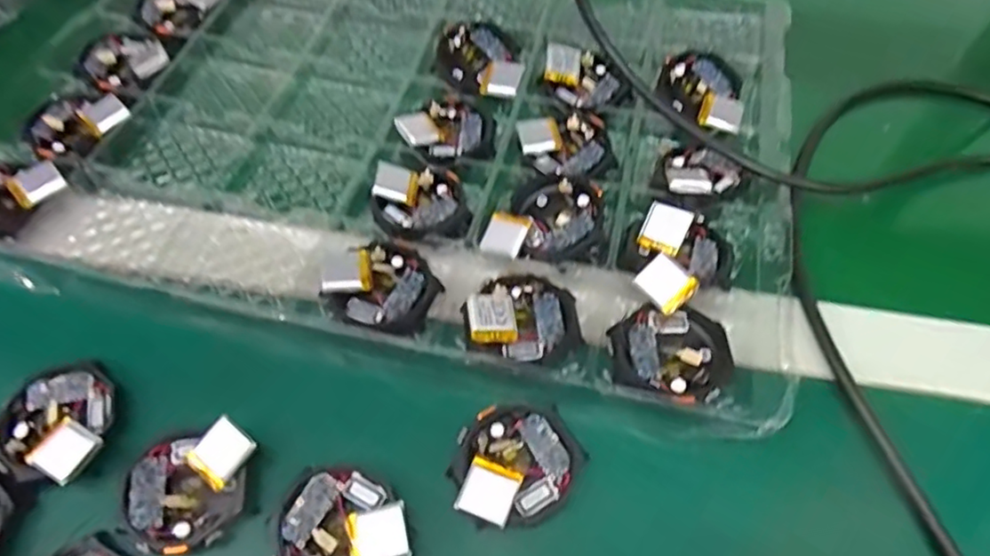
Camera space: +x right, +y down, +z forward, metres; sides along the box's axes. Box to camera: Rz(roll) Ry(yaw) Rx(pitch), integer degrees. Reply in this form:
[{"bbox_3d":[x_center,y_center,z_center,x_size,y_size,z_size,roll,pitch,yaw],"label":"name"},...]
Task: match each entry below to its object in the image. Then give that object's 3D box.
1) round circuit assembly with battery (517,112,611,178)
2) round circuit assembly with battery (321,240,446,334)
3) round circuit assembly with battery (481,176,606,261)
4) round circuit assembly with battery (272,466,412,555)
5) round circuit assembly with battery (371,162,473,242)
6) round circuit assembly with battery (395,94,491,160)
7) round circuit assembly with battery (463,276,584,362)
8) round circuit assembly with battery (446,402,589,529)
[{"bbox_3d":[0.039,-0.075,0.356,0.049,0.010,0.040,-5,58,-3],"label":"round circuit assembly with battery"},{"bbox_3d":[-0.056,0.002,0.305,0.059,0.014,0.046,21,60,13],"label":"round circuit assembly with battery"},{"bbox_3d":[0.026,-0.031,0.324,0.057,0.011,0.047,8,58,5],"label":"round circuit assembly with battery"},{"bbox_3d":[-0.061,0.100,0.249,0.050,0.011,0.046,34,63,19],"label":"round circuit assembly with battery"},{"bbox_3d":[-0.039,-0.041,0.331,0.047,0.011,0.050,0,58,0],"label":"round circuit assembly with battery"},{"bbox_3d":[-0.026,-0.084,0.367,0.047,0.016,0.046,0,58,0],"label":"round circuit assembly with battery"},{"bbox_3d":[0.013,0.017,0.293,0.052,0.013,0.044,5,58,3],"label":"round circuit assembly with battery"},{"bbox_3d":[0.009,0.077,0.265,0.054,0.012,0.047,-23,61,-14],"label":"round circuit assembly with battery"}]

